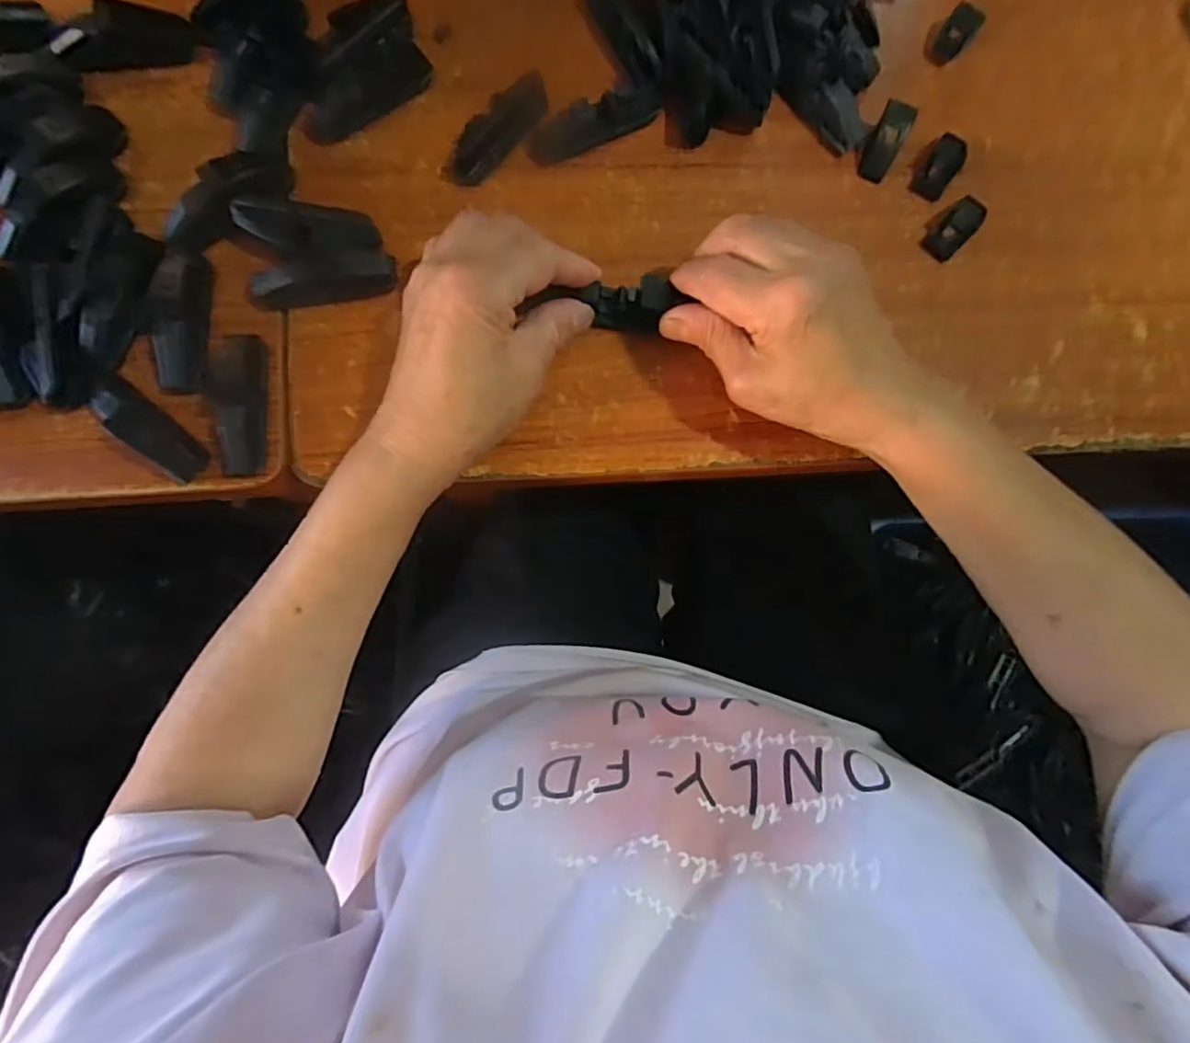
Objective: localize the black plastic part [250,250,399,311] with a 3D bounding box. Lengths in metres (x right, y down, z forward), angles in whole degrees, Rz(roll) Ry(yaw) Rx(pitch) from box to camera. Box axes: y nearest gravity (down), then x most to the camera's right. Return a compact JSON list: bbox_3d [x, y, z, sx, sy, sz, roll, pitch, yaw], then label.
[{"bbox_3d":[-0.143,-0.125,0.328,0.075,0.017,0.021,-8,85,-4],"label":"black plastic part"}]

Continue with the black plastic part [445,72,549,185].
[{"bbox_3d":[-0.055,-0.220,0.347,0.024,0.013,0.072,40,83,1],"label":"black plastic part"}]

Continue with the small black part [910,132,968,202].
[{"bbox_3d":[0.203,-0.210,0.364,0.021,0.008,0.041,35,83,0],"label":"small black part"}]

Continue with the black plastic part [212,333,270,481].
[{"bbox_3d":[-0.181,-0.060,0.315,0.019,0.023,0.070,2,84,-3],"label":"black plastic part"}]

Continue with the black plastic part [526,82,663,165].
[{"bbox_3d":[0.000,-0.222,0.346,0.076,0.020,0.017,-21,86,-5],"label":"black plastic part"}]

